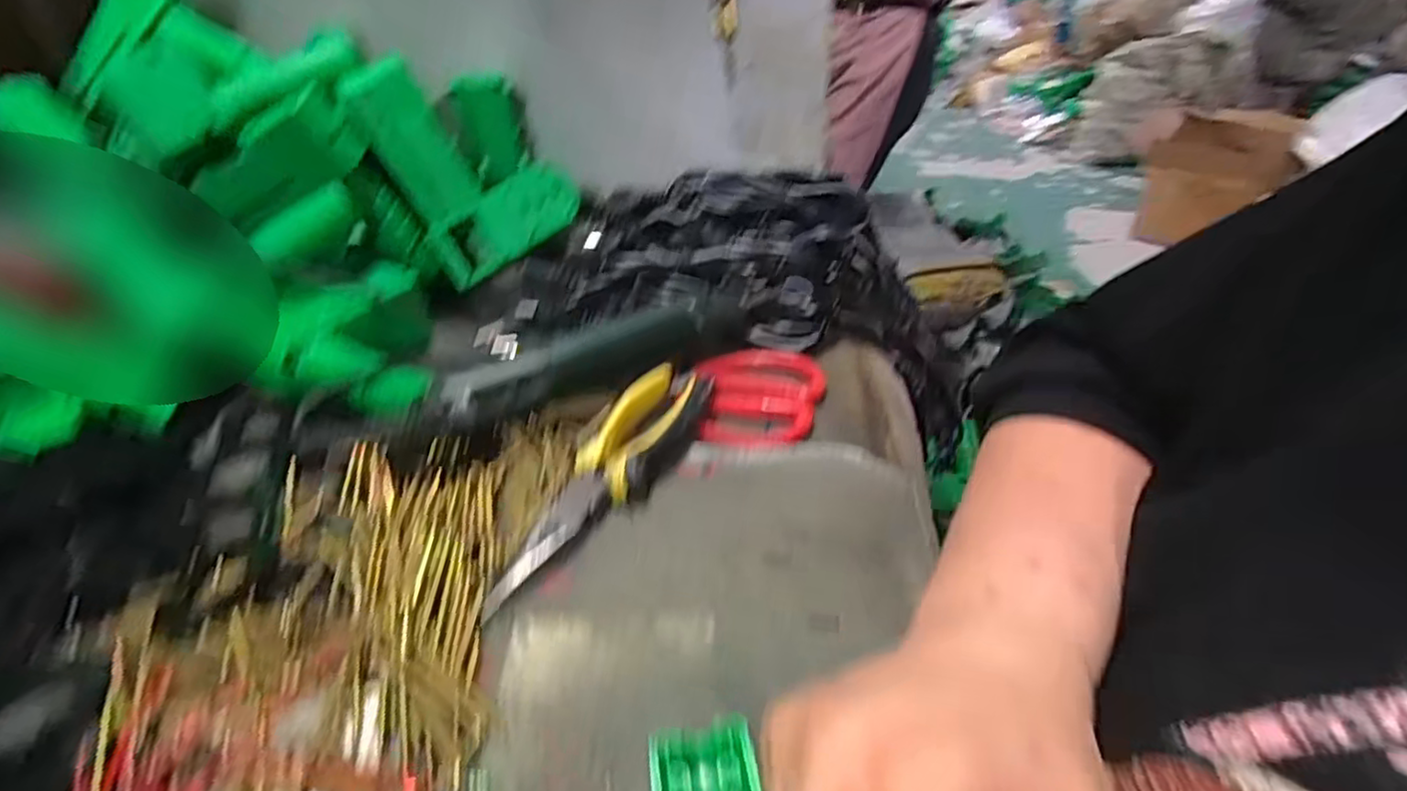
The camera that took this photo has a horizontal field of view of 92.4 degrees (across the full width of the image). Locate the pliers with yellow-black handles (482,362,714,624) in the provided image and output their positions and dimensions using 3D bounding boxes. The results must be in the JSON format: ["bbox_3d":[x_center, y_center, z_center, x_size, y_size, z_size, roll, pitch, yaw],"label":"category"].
[{"bbox_3d":[-0.048,0.036,0.369,0.043,0.021,0.195,14,38,24],"label":"pliers with yellow-black handles"}]

